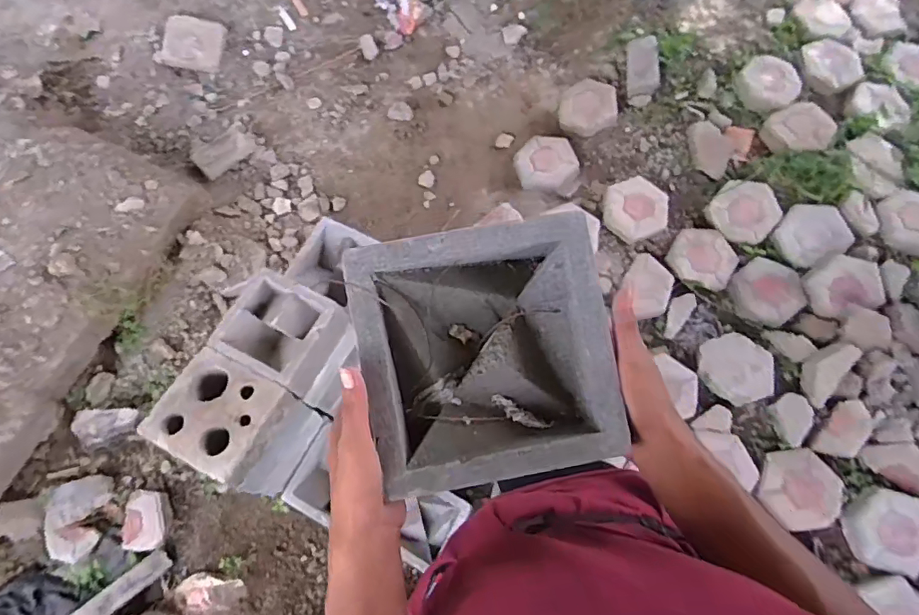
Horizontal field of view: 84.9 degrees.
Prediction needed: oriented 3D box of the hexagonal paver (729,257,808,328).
[{"bbox_3d":[0.977,-0.050,1.596,0.208,0.050,0.201,-40,73,-11],"label":"hexagonal paver"}]

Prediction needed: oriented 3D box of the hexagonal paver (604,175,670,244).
[{"bbox_3d":[0.576,-0.329,1.667,0.199,0.057,0.203,-19,70,-4],"label":"hexagonal paver"}]

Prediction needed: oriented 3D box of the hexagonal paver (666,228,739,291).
[{"bbox_3d":[0.791,-0.164,1.636,0.200,0.044,0.188,29,74,13],"label":"hexagonal paver"}]

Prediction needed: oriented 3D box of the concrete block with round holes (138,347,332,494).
[{"bbox_3d":[-0.468,0.233,1.046,0.219,0.193,0.207,29,74,13],"label":"concrete block with round holes"}]

